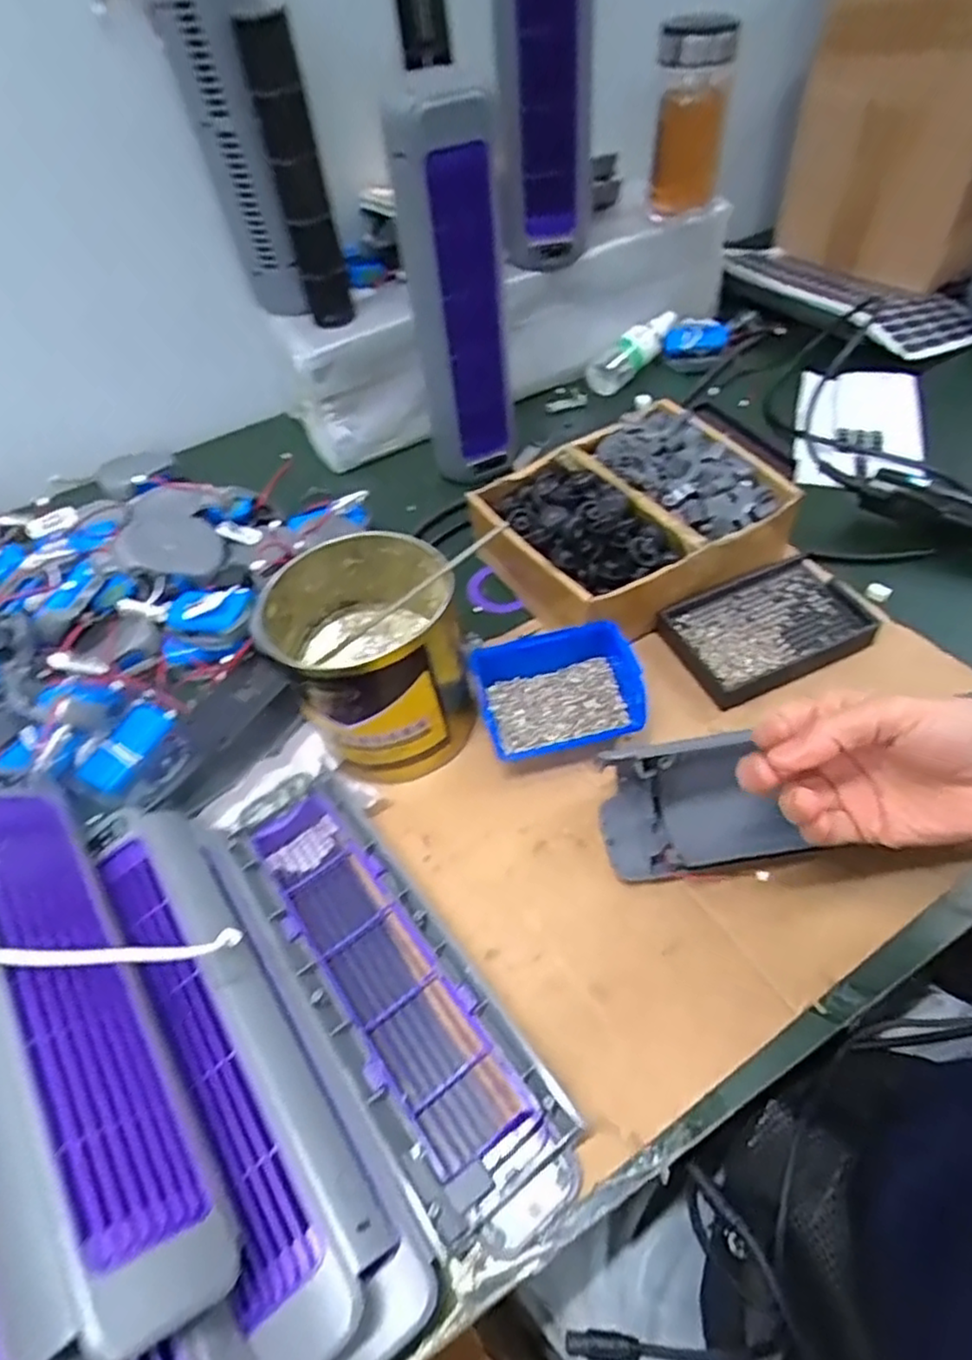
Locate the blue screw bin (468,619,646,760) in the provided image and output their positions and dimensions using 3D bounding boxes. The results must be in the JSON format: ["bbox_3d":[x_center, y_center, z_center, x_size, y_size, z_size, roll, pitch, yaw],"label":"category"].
[{"bbox_3d":[0.051,0.012,0.493,0.113,0.046,0.084,-10,51,-2],"label":"blue screw bin"}]

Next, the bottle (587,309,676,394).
[{"bbox_3d":[0.181,-0.396,0.824,0.145,0.039,0.040,-44,59,-9],"label":"bottle"}]

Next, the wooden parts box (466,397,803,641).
[{"bbox_3d":[0.119,-0.131,0.570,0.211,0.070,0.186,-30,54,-17],"label":"wooden parts box"}]

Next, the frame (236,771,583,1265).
[{"bbox_3d":[-0.061,0.163,0.402,0.077,0.025,0.293,-32,55,-19],"label":"frame"}]

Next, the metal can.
[{"bbox_3d":[-0.078,-0.020,0.477,0.119,0.110,0.130,-3,51,4],"label":"metal can"}]

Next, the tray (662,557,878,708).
[{"bbox_3d":[0.215,-0.041,0.531,0.147,0.018,0.093,-22,52,-11],"label":"tray"}]

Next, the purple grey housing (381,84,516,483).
[{"bbox_3d":[-0.025,-0.330,0.614,0.086,0.296,0.074,-9,51,-1],"label":"purple grey housing"}]

